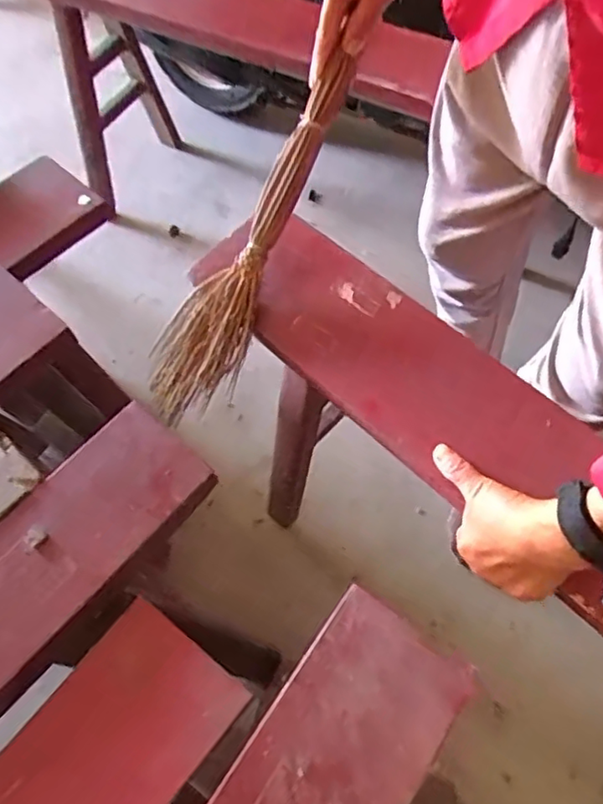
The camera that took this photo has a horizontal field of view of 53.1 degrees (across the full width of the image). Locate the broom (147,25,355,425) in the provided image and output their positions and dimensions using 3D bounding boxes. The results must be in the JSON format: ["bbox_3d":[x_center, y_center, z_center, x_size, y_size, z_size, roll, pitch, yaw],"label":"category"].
[{"bbox_3d":[-0.054,-0.154,0.603,0.090,0.038,0.386,31,99,17],"label":"broom"}]

